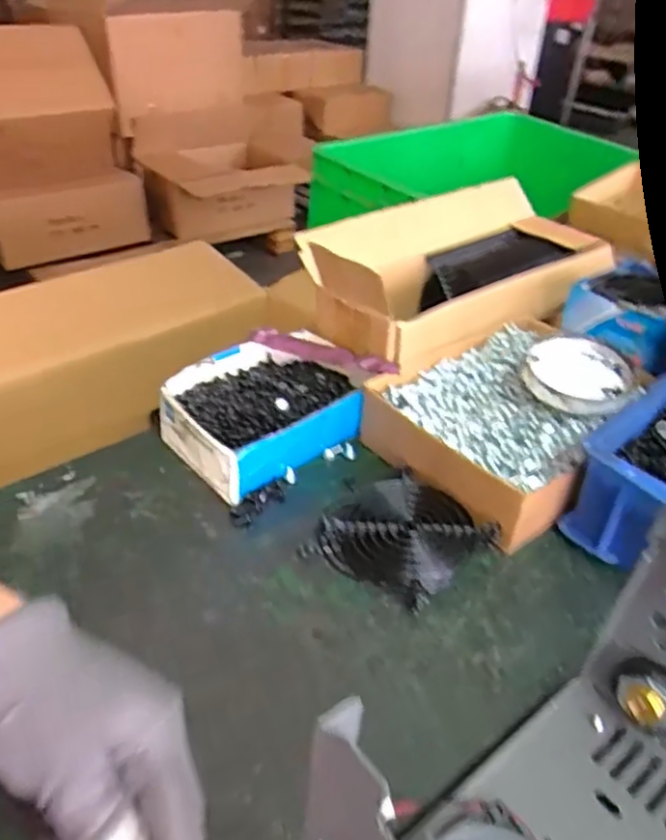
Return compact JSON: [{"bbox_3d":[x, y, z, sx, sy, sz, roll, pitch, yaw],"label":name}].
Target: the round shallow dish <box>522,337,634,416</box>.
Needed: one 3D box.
[{"bbox_3d":[0.203,-0.036,0.561,0.084,0.028,0.080,3,36,-2],"label":"round shallow dish"}]

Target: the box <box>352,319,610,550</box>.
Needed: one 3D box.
[{"bbox_3d":[0.140,0.008,0.547,0.194,0.058,0.166,-21,43,-31],"label":"box"}]

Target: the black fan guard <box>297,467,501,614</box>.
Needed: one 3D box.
[{"bbox_3d":[0.045,0.079,0.462,0.096,0.026,0.093,31,44,33],"label":"black fan guard"}]

